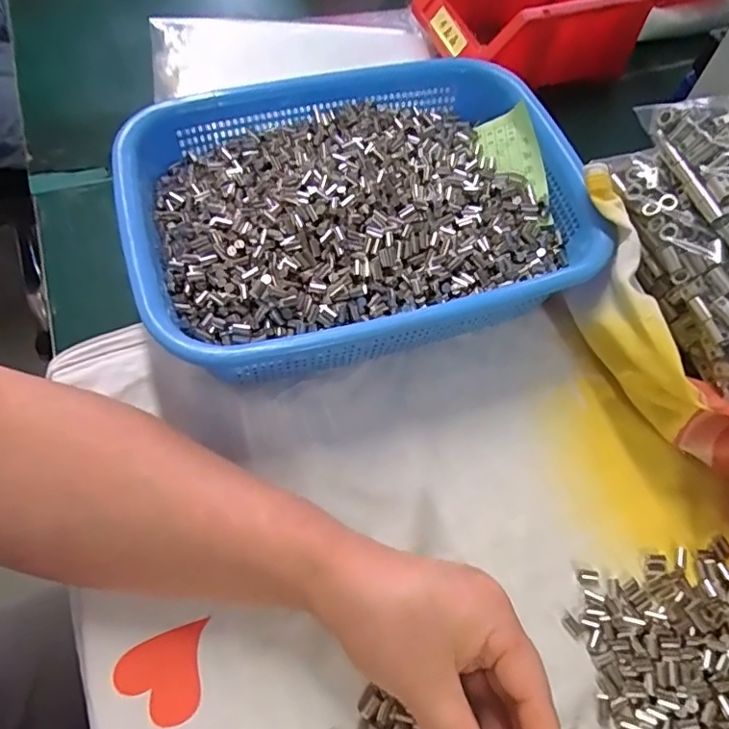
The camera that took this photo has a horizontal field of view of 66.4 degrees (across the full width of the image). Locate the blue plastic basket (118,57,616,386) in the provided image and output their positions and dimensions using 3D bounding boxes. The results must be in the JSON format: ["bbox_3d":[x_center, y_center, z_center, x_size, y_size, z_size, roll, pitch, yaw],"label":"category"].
[{"bbox_3d":[0.000,-0.097,0.375,0.291,0.073,0.215,-17,64,-11],"label":"blue plastic basket"}]

